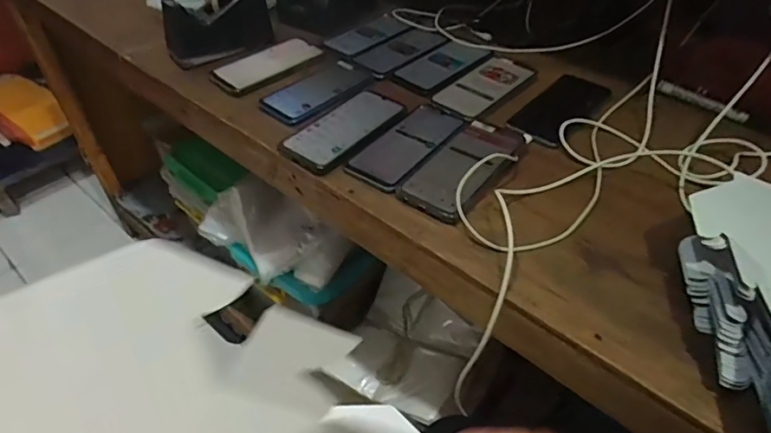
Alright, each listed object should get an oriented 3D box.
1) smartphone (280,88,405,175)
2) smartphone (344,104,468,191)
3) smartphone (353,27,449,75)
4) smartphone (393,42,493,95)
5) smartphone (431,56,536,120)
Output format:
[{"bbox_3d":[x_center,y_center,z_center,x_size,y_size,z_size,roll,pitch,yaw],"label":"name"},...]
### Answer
[{"bbox_3d":[-0.046,-0.117,0.636,0.088,0.007,0.172,31,52,27],"label":"smartphone"},{"bbox_3d":[0.031,-0.092,0.615,0.074,0.013,0.170,29,51,26],"label":"smartphone"},{"bbox_3d":[0.028,-0.266,0.793,0.068,0.016,0.163,33,53,28],"label":"smartphone"},{"bbox_3d":[0.085,-0.230,0.757,0.152,0.006,0.097,-36,45,-27],"label":"smartphone"},{"bbox_3d":[0.142,-0.191,0.705,0.076,0.010,0.164,33,53,29],"label":"smartphone"}]

